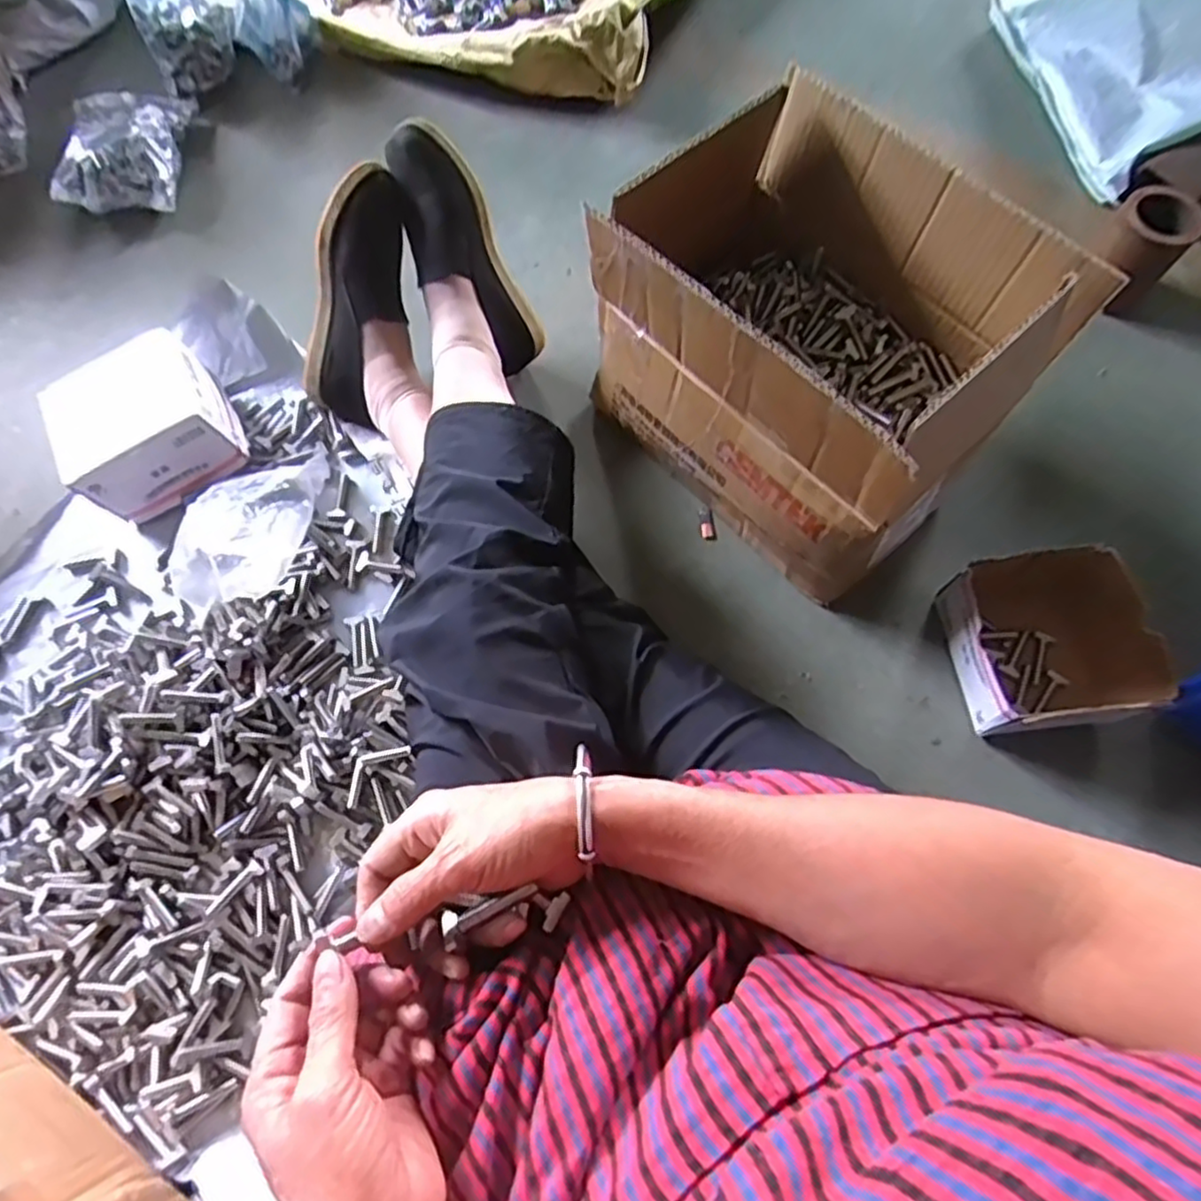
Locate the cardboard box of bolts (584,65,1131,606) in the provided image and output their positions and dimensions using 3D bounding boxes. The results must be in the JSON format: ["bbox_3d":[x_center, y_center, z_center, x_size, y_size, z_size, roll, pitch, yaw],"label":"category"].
[{"bbox_3d":[0.181,-0.227,0.627,0.227,0.236,0.334,-42,75,-12],"label":"cardboard box of bolts"}]

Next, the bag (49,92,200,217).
[{"bbox_3d":[-0.611,-0.583,0.910,0.135,0.060,0.189,-5,69,0],"label":"bag"}]

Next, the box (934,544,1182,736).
[{"bbox_3d":[0.412,0.036,0.644,0.161,0.092,0.145,-8,71,-2],"label":"box"}]

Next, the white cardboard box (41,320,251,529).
[{"bbox_3d":[-0.473,-0.181,0.746,0.156,0.100,0.150,-26,70,-7],"label":"white cardboard box"}]

